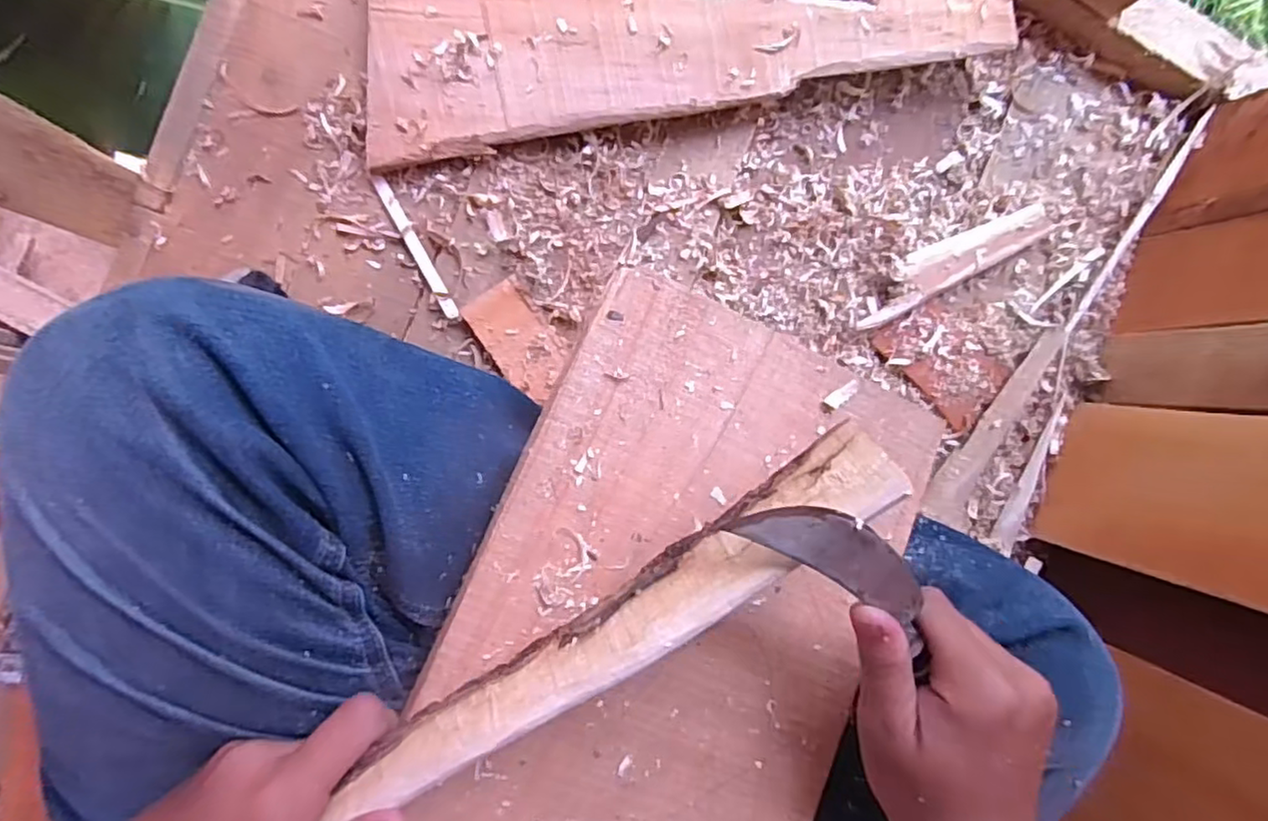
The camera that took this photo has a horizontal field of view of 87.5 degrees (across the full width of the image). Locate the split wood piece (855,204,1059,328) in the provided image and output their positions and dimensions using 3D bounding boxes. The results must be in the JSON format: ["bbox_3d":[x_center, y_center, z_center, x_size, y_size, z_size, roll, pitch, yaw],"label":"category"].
[{"bbox_3d":[0.247,-0.116,0.511,0.171,0.018,0.035,-28,95,-7],"label":"split wood piece"}]

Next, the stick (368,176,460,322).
[{"bbox_3d":[-0.152,-0.113,0.461,0.010,0.005,0.109,-29,95,-7],"label":"stick"}]

